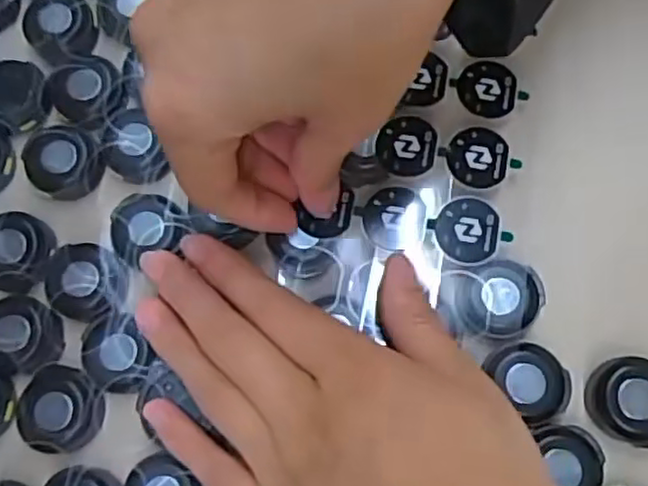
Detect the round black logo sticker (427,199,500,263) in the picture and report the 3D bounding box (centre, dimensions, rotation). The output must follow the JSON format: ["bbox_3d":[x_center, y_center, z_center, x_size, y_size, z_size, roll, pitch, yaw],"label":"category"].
[{"bbox_3d":[0.053,-0.005,0.254,0.024,0.004,0.024,-1,76,3],"label":"round black logo sticker"}]

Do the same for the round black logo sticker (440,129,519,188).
[{"bbox_3d":[0.059,-0.033,0.260,0.023,0.004,0.024,-1,76,3],"label":"round black logo sticker"}]

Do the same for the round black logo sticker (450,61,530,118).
[{"bbox_3d":[0.064,-0.060,0.266,0.022,0.004,0.023,-1,76,3],"label":"round black logo sticker"}]

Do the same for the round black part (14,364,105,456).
[{"bbox_3d":[-0.097,0.062,0.254,0.030,0.014,0.028,-1,76,3],"label":"round black part"}]

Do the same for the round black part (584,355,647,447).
[{"bbox_3d":[0.108,0.056,0.241,0.027,0.012,0.029,-1,76,3],"label":"round black part"}]

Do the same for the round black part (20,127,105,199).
[{"bbox_3d":[-0.105,-0.033,0.276,0.032,0.009,0.029,37,81,11],"label":"round black part"}]

